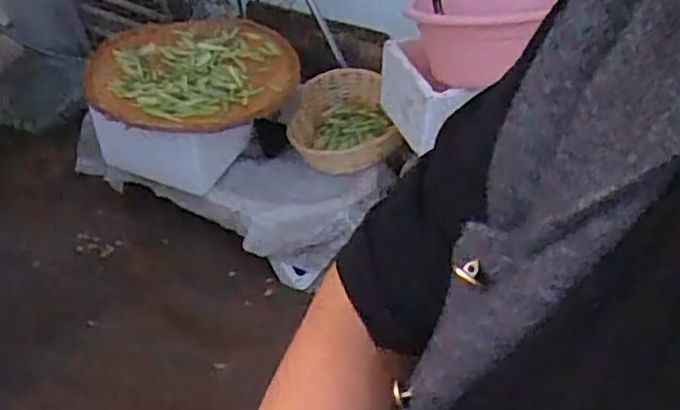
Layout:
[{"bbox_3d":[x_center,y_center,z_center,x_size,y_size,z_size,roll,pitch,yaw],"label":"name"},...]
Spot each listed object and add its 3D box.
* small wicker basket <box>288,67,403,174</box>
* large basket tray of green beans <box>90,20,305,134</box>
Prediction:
[{"bbox_3d":[0.001,-0.191,1.678,0.248,0.146,0.262,-10,46,-8],"label":"small wicker basket"},{"bbox_3d":[-0.348,-0.307,1.627,0.497,0.092,0.423,-9,46,-8],"label":"large basket tray of green beans"}]

